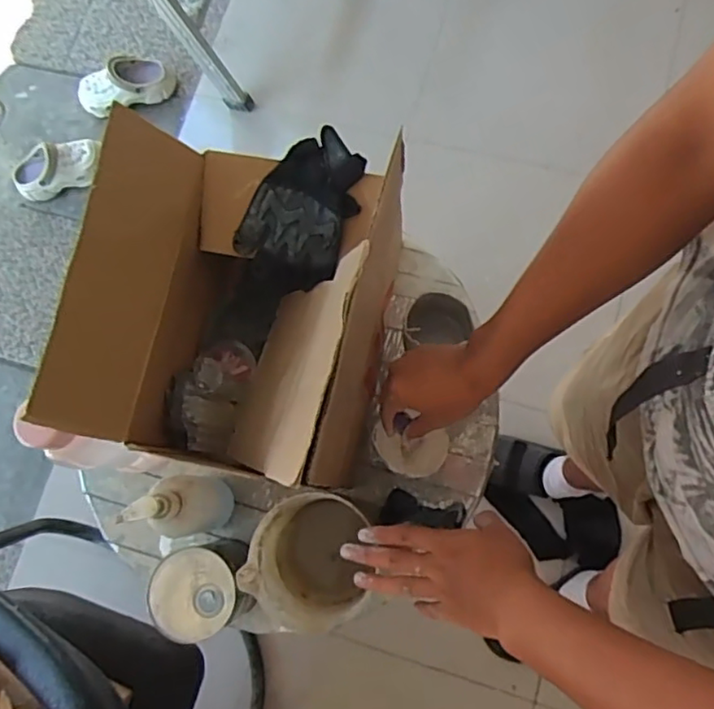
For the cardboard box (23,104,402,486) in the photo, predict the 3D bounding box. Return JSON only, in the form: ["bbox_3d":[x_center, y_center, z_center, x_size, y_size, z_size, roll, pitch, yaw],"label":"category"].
[{"bbox_3d":[-0.131,-0.056,0.725,0.287,0.301,0.371,12,76,5],"label":"cardboard box"}]

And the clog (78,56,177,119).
[{"bbox_3d":[-0.621,-0.718,1.678,0.256,0.122,0.096,-27,76,-5],"label":"clog"}]

